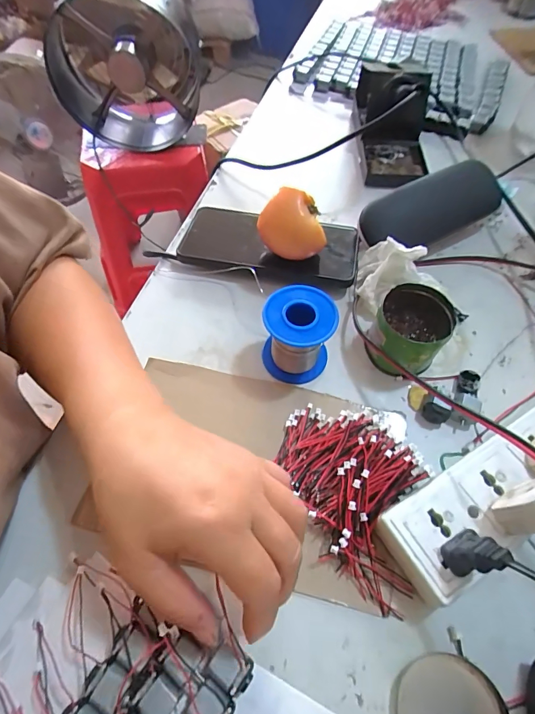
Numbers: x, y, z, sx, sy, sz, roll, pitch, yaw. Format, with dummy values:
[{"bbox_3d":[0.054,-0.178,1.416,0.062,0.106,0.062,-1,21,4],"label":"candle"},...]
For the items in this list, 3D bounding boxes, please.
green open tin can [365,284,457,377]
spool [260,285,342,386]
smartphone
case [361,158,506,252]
[{"bbox_3d":[0.111,-0.018,0.314,0.054,0.050,0.062,27,62,15],"label":"green open tin can"},{"bbox_3d":[0.024,-0.016,0.308,0.052,0.058,0.050,0,59,0],"label":"spool"},{"bbox_3d":[0.001,-0.109,0.373,0.167,0.008,0.072,11,59,15],"label":"smartphone"},{"bbox_3d":[0.157,-0.141,0.385,0.146,0.056,0.050,-22,61,-13],"label":"case"}]

